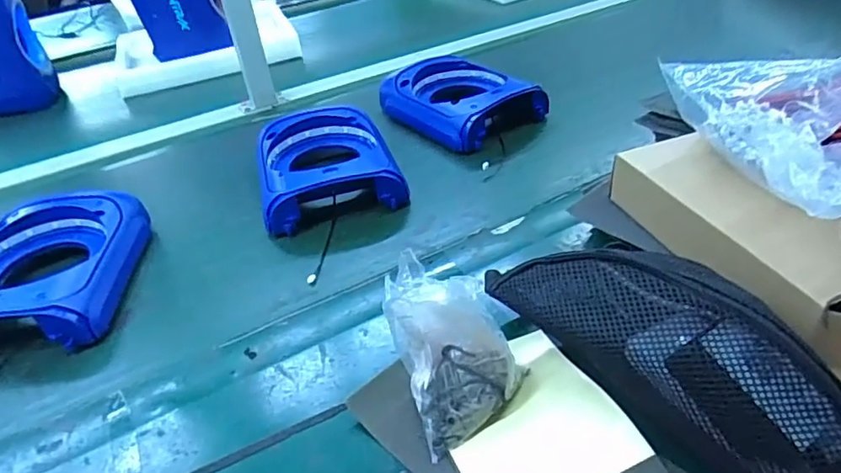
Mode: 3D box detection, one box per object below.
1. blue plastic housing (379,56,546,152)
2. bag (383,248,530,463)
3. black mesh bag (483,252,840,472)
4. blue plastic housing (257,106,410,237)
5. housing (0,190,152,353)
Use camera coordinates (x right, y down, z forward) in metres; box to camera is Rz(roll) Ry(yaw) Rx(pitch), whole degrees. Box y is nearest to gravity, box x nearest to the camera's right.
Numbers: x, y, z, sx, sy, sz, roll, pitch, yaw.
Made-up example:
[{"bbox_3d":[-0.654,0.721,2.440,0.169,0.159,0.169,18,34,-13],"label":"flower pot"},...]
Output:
[{"bbox_3d":[0.059,-0.209,0.851,0.164,0.059,0.205,-27,42,-23],"label":"blue plastic housing"},{"bbox_3d":[0.022,0.080,0.430,0.087,0.099,0.098,-24,41,-21],"label":"bag"},{"bbox_3d":[0.182,0.086,0.387,0.083,0.099,0.284,-31,44,-27],"label":"black mesh bag"},{"bbox_3d":[-0.125,-0.095,0.737,0.180,0.058,0.223,-13,38,-8],"label":"blue plastic housing"},{"bbox_3d":[-0.403,0.034,0.613,0.166,0.057,0.239,-6,38,2],"label":"housing"}]

